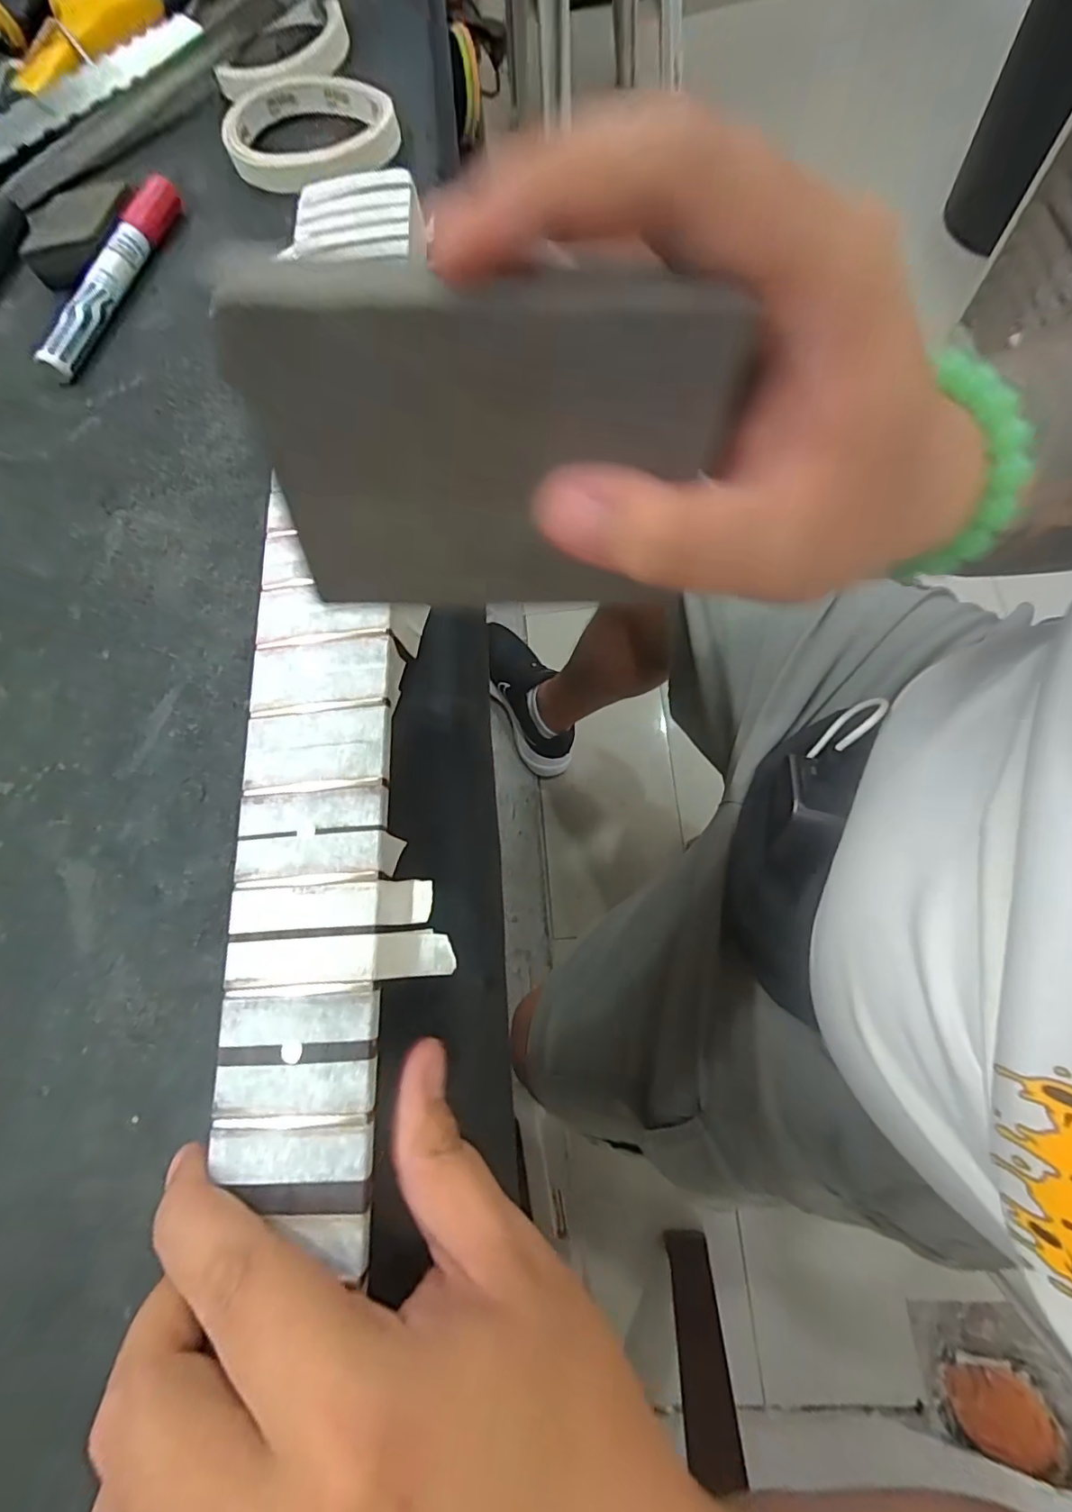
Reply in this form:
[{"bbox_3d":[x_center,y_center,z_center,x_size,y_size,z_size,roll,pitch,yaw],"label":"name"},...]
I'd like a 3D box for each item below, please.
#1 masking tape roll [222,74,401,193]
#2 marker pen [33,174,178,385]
[{"bbox_3d":[-0.126,-0.354,0.314,0.107,0.022,0.072,24,78,13],"label":"masking tape roll"},{"bbox_3d":[-0.224,-0.254,0.289,0.013,0.018,0.124,18,77,12],"label":"marker pen"}]

